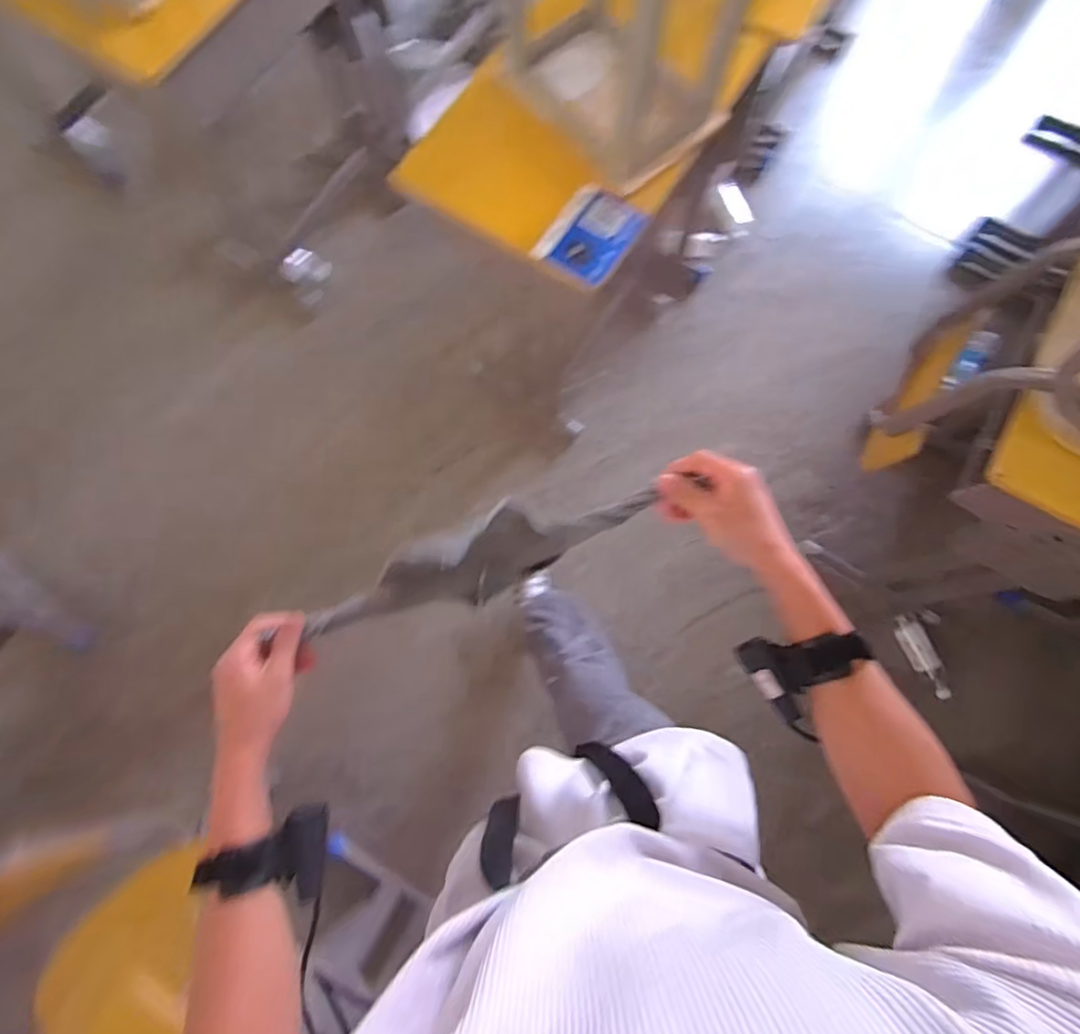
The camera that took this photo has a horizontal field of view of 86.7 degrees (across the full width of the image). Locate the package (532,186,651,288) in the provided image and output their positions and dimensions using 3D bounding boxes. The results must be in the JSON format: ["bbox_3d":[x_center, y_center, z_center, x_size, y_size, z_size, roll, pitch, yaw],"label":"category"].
[{"bbox_3d":[0.082,-0.452,0.915,0.120,0.029,0.160,32,78,8],"label":"package"}]

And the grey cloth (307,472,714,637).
[{"bbox_3d":[-0.057,0.035,0.541,0.328,0.103,0.063,-20,76,-5],"label":"grey cloth"}]

